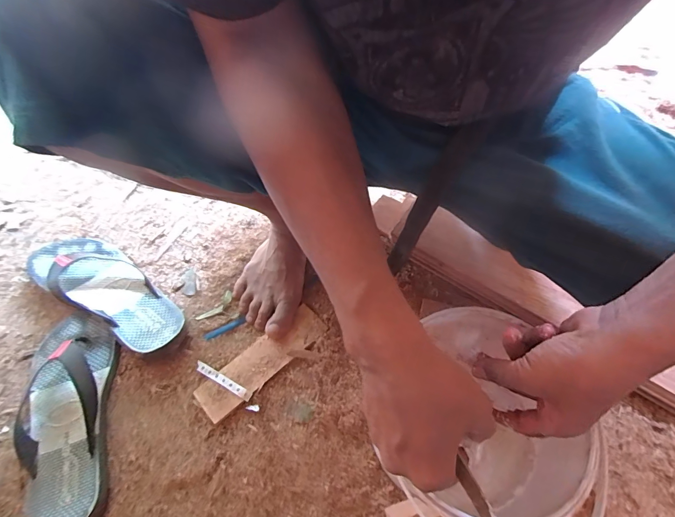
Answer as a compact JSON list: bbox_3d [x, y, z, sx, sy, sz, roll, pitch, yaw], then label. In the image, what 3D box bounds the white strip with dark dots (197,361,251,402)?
[{"bbox_3d":[-0.155,0.163,0.490,0.089,0.007,0.013,26,59,13],"label":"white strip with dark dots"}]

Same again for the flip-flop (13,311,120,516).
[{"bbox_3d":[-0.344,0.183,0.444,0.116,0.052,0.266,-8,58,-8],"label":"flip-flop"}]

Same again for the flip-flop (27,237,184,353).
[{"bbox_3d":[-0.340,0.037,0.538,0.277,0.047,0.103,28,60,14],"label":"flip-flop"}]

